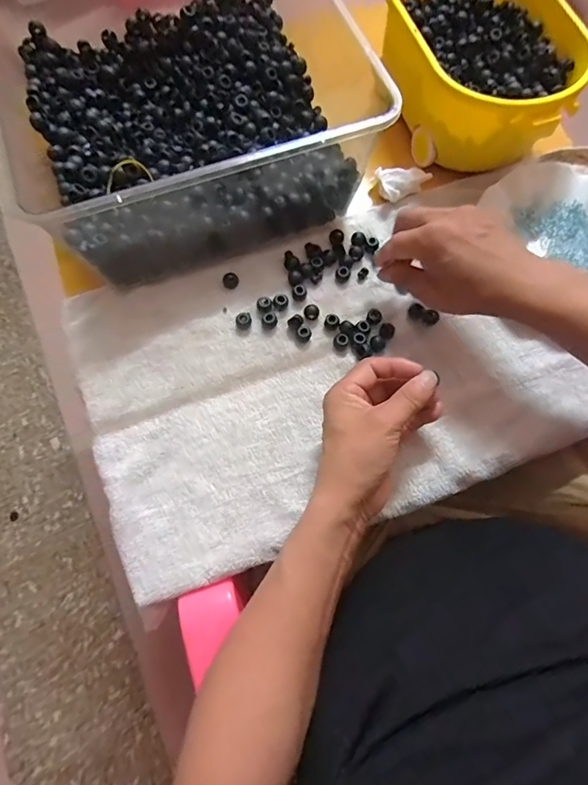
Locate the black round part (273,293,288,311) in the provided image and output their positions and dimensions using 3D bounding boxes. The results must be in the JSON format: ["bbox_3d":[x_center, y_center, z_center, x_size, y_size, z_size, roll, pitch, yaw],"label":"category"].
[{"bbox_3d":[-0.013,-0.090,0.433,0.015,0.009,0.015,0,72,-1],"label":"black round part"}]

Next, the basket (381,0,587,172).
[{"bbox_3d":[0.189,-0.349,0.472,0.164,0.097,0.248,-22,74,-8],"label":"basket"}]

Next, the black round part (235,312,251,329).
[{"bbox_3d":[-0.050,-0.071,0.431,0.015,0.009,0.016,0,72,-1],"label":"black round part"}]

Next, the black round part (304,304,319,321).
[{"bbox_3d":[0.017,-0.079,0.436,0.015,0.010,0.014,0,72,-1],"label":"black round part"}]

